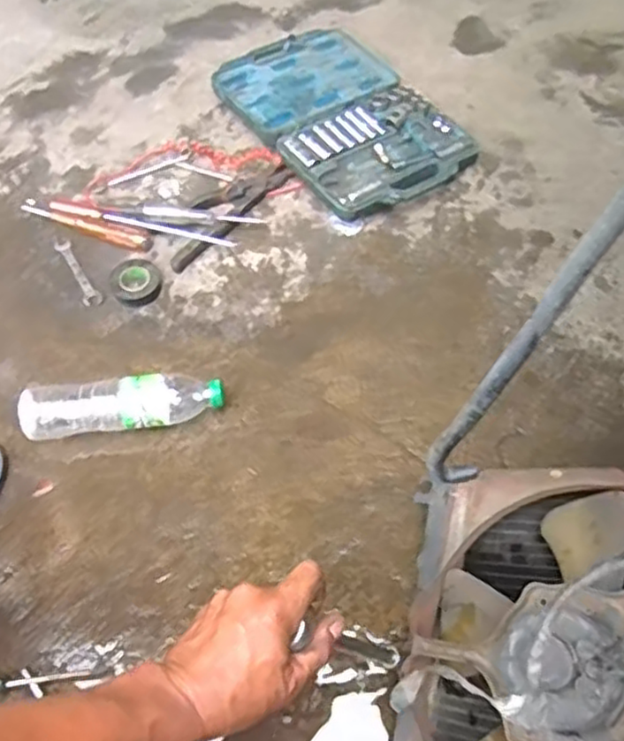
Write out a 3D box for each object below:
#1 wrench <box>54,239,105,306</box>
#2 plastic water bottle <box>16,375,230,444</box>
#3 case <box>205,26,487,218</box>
[{"bbox_3d":[-0.310,-0.129,0.937,0.024,0.007,0.121,-30,64,-15],"label":"wrench"},{"bbox_3d":[-0.212,0.041,0.806,0.223,0.052,0.060,-9,61,-4],"label":"plastic water bottle"},{"bbox_3d":[0.046,-0.375,1.050,0.246,0.045,0.383,-30,64,-14],"label":"case"}]

